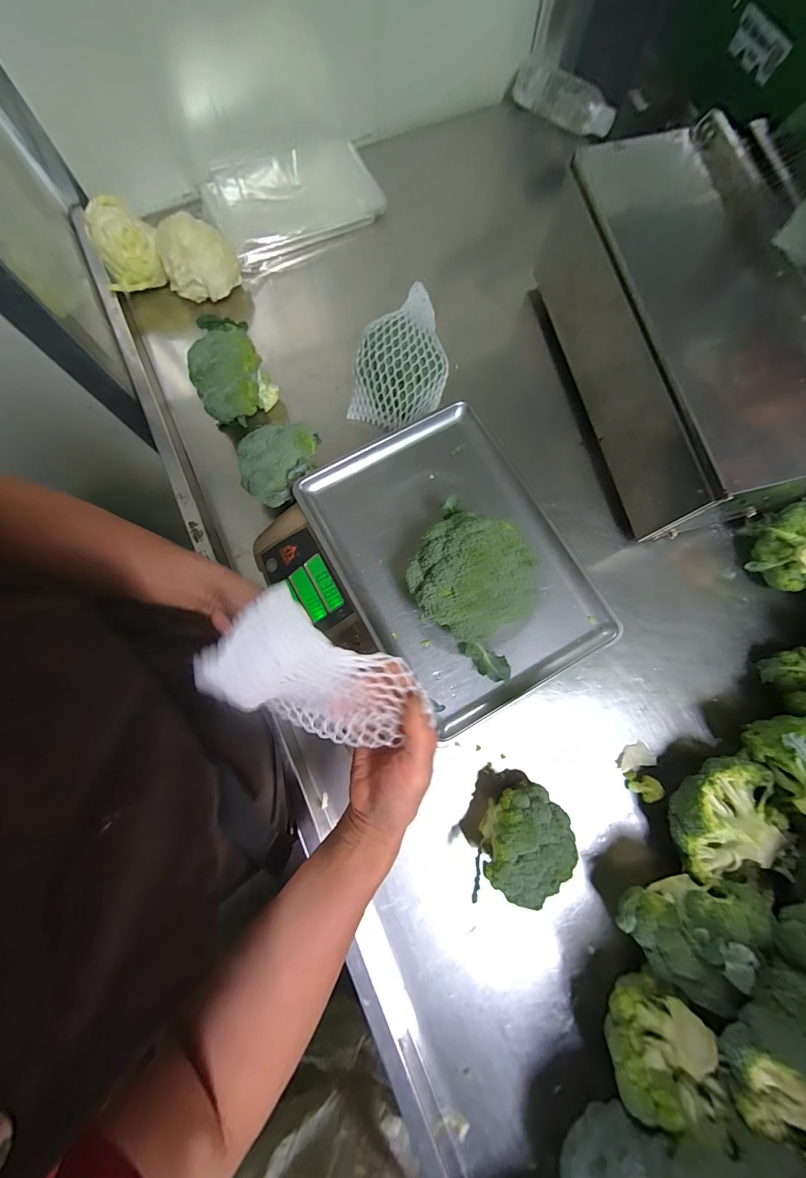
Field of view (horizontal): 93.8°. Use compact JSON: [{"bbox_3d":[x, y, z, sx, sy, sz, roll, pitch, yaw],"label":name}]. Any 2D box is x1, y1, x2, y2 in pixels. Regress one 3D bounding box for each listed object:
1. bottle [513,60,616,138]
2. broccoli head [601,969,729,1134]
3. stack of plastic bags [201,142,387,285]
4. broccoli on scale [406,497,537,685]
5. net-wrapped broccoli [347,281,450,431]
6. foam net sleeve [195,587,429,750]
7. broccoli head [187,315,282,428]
[{"bbox_3d":[0.325,-0.986,0.763,0.216,0.051,0.060,28,79,6],"label":"bottle"},{"bbox_3d":[0.253,0.463,0.390,0.096,0.094,0.079,-11,78,-2],"label":"broccoli head"},{"bbox_3d":[-0.203,-0.698,0.688,0.284,0.064,0.221,-30,79,-6],"label":"stack of plastic bags"},{"bbox_3d":[0.074,-0.004,0.376,0.135,0.102,0.137,0,78,0],"label":"broccoli on scale"},{"bbox_3d":[0.005,-0.330,0.547,0.129,0.096,0.202,20,79,4],"label":"net-wrapped broccoli"},{"bbox_3d":[-0.071,0.071,0.293,0.108,0.187,0.078,-50,38,0],"label":"foam net sleeve"},{"bbox_3d":[-0.240,-0.296,0.533,0.097,0.105,0.134,-21,79,-4],"label":"broccoli head"}]

